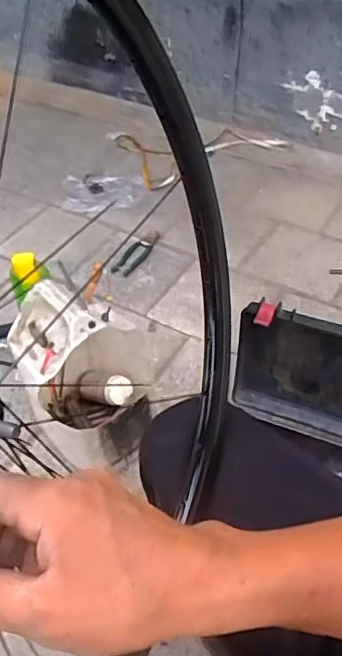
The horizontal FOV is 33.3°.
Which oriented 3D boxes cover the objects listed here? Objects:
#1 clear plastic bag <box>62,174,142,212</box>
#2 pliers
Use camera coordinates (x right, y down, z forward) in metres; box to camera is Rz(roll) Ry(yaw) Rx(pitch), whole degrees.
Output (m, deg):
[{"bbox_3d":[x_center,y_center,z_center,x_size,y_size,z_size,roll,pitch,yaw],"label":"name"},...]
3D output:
[{"bbox_3d":[-0.204,-0.423,1.716,0.240,0.036,0.194,-3,44,-2],"label":"clear plastic bag"},{"bbox_3d":[-0.096,-0.197,1.512,0.066,0.030,0.181,17,49,19],"label":"pliers"}]

